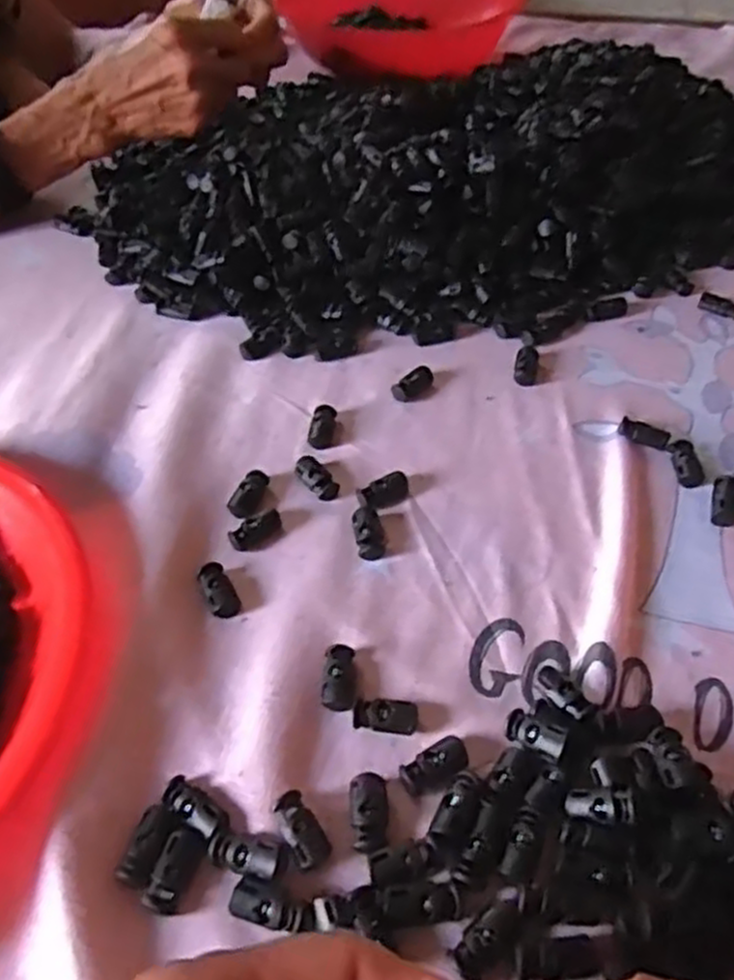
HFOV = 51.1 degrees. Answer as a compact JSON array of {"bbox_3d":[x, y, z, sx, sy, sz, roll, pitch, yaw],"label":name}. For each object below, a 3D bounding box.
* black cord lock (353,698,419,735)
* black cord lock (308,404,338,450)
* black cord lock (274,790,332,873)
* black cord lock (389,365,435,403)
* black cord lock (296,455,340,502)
[{"bbox_3d":[0.008,0.093,0.318,0.026,0.008,0.013,3,50,4],"label":"black cord lock"},{"bbox_3d":[-0.025,-0.036,0.438,0.014,0.007,0.030,3,50,3],"label":"black cord lock"},{"bbox_3d":[-0.024,0.126,0.285,0.015,0.010,0.027,-27,54,-20],"label":"black cord lock"},{"bbox_3d":[0.028,-0.064,0.464,0.029,0.007,0.016,-37,58,-26],"label":"black cord lock"},{"bbox_3d":[-0.027,-0.006,0.412,0.013,0.009,0.028,-33,57,-24],"label":"black cord lock"}]

